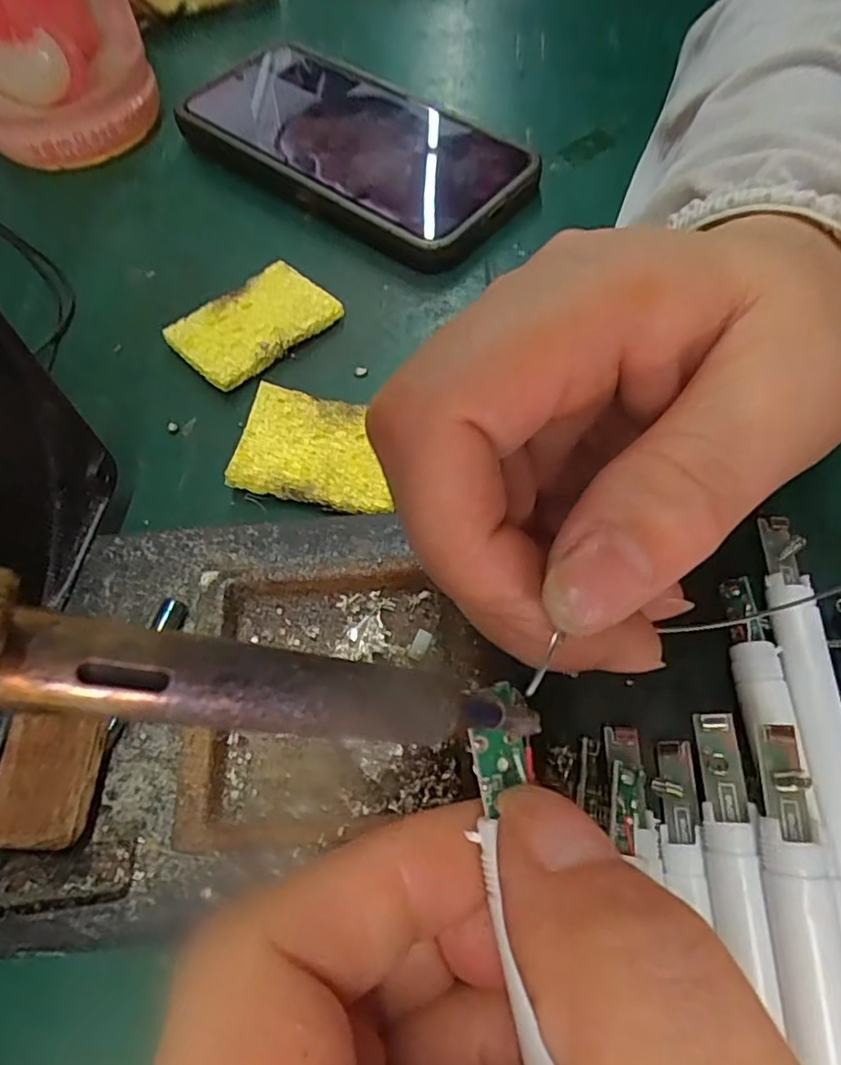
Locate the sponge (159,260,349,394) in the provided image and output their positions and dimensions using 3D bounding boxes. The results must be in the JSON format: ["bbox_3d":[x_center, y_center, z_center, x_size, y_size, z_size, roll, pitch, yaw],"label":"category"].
[{"bbox_3d":[-0.061,-0.076,0.229,0.055,0.007,0.037,-39,66,-18],"label":"sponge"}]

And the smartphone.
[{"bbox_3d":[-0.033,-0.169,0.270,0.161,0.011,0.074,35,72,18],"label":"smartphone"}]

